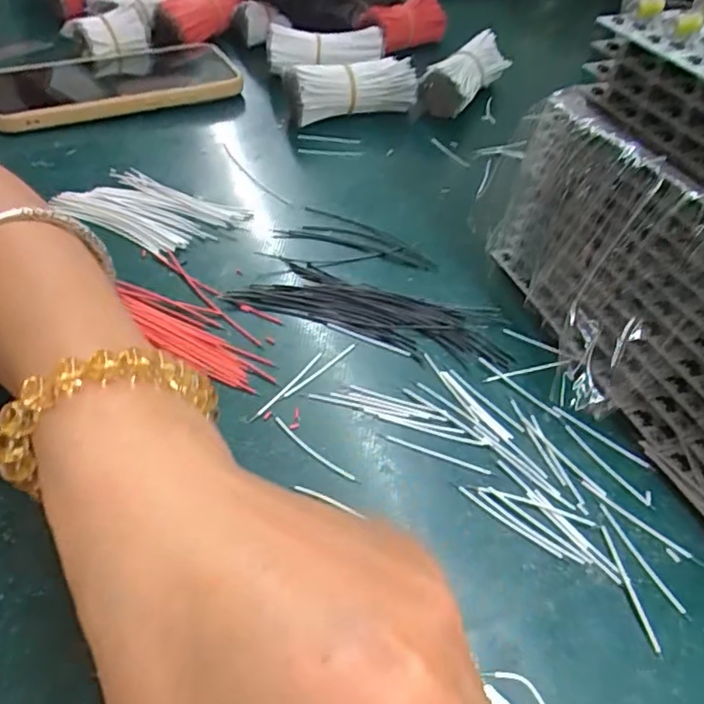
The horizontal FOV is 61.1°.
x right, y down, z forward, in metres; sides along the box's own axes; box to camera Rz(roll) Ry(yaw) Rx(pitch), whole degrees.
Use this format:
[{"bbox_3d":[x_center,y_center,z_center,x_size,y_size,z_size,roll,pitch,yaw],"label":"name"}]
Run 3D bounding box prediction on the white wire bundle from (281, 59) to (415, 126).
[{"bbox_3d":[-0.003,-0.184,0.417,0.089,0.037,0.034,-19,50,-21],"label":"white wire bundle"}]

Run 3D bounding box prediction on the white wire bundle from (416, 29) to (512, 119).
[{"bbox_3d":[0.088,-0.208,0.451,0.031,0.034,0.096,28,50,21],"label":"white wire bundle"}]

